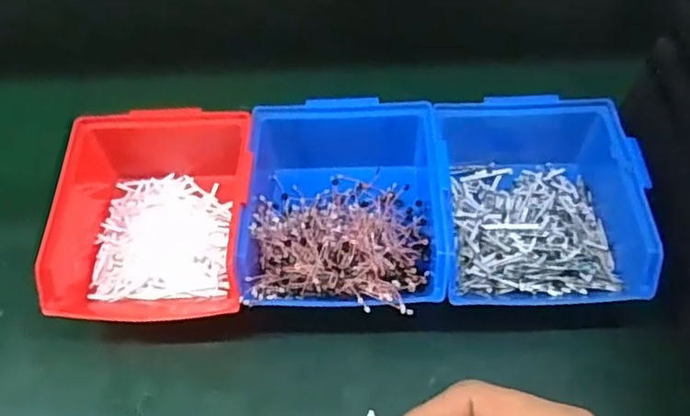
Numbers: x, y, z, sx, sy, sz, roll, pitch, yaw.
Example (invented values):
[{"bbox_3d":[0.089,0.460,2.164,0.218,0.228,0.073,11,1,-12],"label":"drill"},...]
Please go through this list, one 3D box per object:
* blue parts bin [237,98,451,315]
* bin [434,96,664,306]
[{"bbox_3d":[-0.001,-0.001,0.417,0.123,0.076,0.152,-1,54,-1],"label":"blue parts bin"},{"bbox_3d":[0.122,-0.009,0.412,0.127,0.062,0.149,1,54,1],"label":"bin"}]

